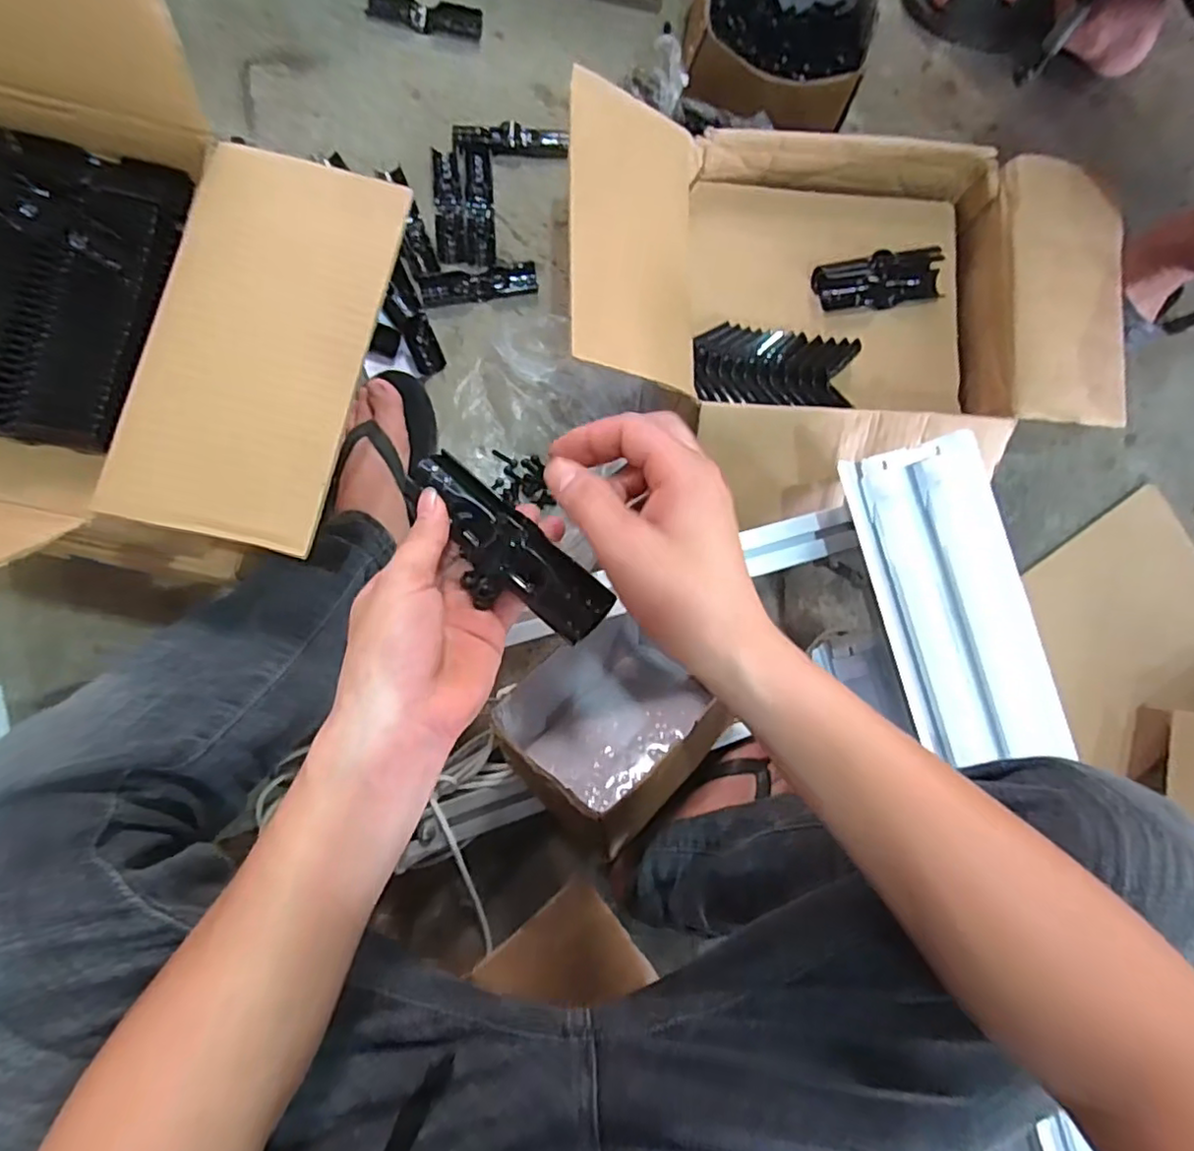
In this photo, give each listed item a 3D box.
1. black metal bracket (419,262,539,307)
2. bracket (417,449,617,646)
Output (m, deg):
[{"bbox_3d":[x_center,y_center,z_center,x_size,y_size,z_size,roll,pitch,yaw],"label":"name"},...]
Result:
[{"bbox_3d":[-0.131,-0.327,0.708,0.129,0.016,0.035,-14,86,-6],"label":"black metal bracket"},{"bbox_3d":[-0.051,-0.011,0.345,0.126,0.026,0.047,42,83,10],"label":"bracket"}]

